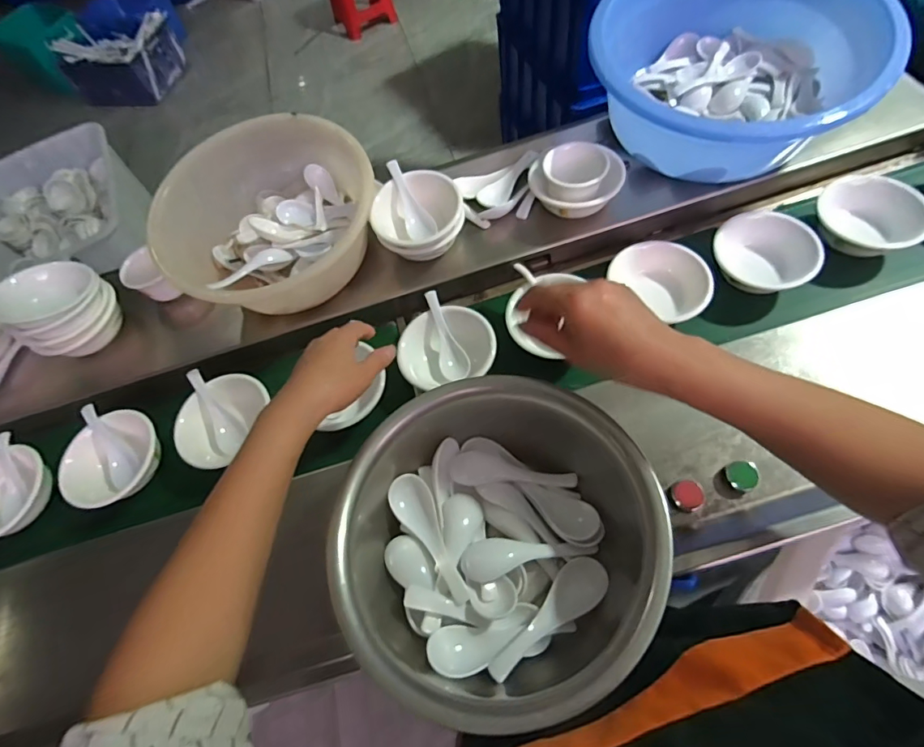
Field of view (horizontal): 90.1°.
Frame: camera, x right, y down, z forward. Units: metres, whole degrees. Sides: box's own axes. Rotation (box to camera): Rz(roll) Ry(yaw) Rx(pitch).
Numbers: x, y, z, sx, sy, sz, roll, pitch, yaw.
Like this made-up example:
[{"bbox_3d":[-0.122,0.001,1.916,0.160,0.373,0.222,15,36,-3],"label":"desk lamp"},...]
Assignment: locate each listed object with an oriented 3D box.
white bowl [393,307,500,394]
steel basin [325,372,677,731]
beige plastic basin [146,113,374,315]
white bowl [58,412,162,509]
[{"bbox_3d":[-0.019,-0.029,0.553,0.111,0.044,0.098,-18,63,-5],"label":"white bowl"},{"bbox_3d":[0.022,0.138,0.373,0.237,0.104,0.204,10,64,9],"label":"steel basin"},{"bbox_3d":[-0.239,-0.196,0.583,0.263,0.113,0.219,-14,62,-3],"label":"beige plastic basin"},{"bbox_3d":[-0.416,0.105,0.559,0.102,0.042,0.110,-2,62,3],"label":"white bowl"}]

